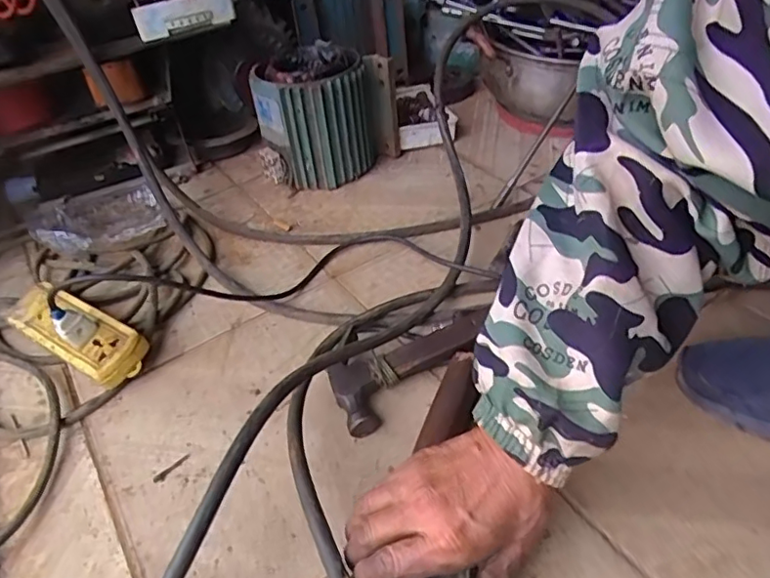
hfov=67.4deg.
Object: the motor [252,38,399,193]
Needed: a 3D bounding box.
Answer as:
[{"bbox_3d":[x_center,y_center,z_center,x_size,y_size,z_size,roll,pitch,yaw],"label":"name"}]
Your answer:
[{"bbox_3d":[-0.096,-0.248,0.843,0.182,0.156,0.138,-35,47,-30],"label":"motor"}]

